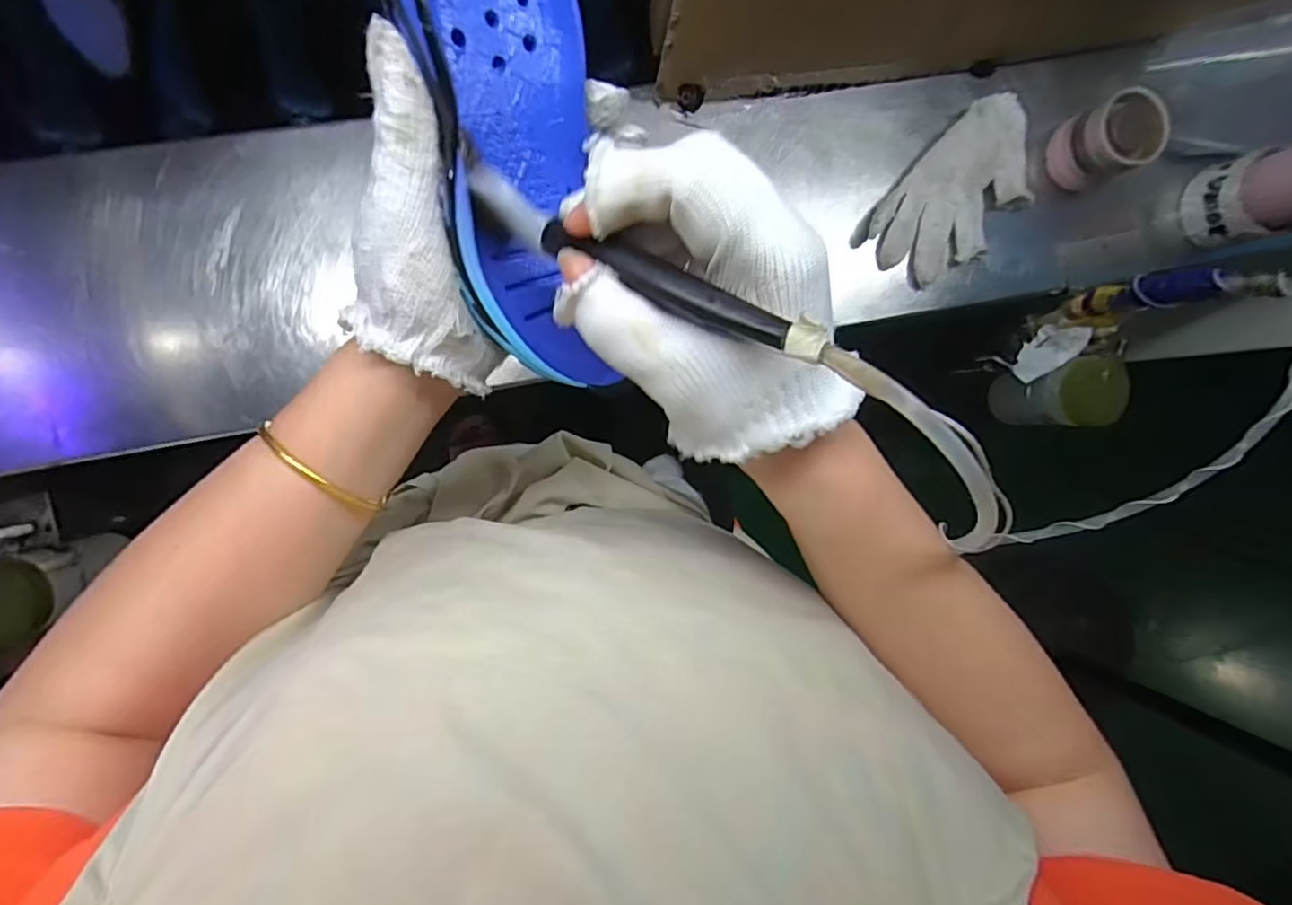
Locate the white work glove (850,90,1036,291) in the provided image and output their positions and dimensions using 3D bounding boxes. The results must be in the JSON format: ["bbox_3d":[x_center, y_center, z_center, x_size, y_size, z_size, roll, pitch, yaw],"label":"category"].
[{"bbox_3d":[0.287,-0.235,0.571,0.100,0.027,0.176,41,88,-8],"label":"white work glove"}]

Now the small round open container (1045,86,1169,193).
[{"bbox_3d":[0.416,-0.281,0.569,0.064,0.075,0.062,0,94,-8],"label":"small round open container"}]

